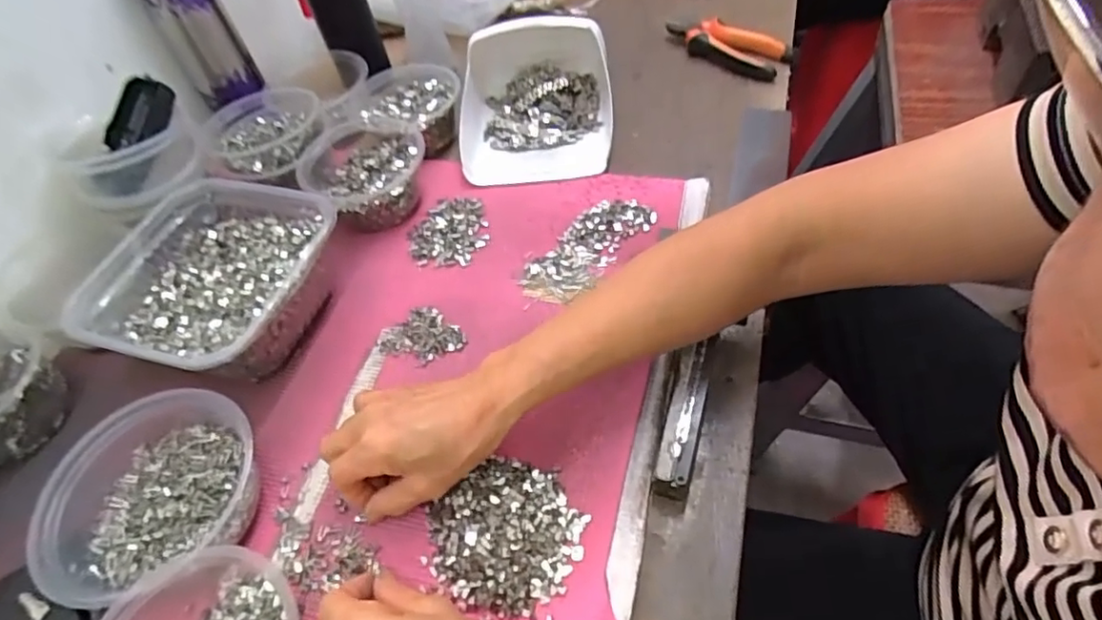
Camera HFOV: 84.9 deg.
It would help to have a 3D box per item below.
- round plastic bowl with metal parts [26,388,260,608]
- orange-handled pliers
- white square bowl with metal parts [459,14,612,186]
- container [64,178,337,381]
[{"bbox_3d":[-0.270,0.125,0.402,0.141,0.067,0.134,-21,54,-7],"label":"round plastic bowl with metal parts"},{"bbox_3d":[0.199,-0.304,0.689,0.144,0.031,0.043,33,65,30],"label":"orange-handled pliers"},{"bbox_3d":[-0.019,-0.218,0.612,0.157,0.077,0.165,-5,54,5],"label":"white square bowl with metal parts"},{"bbox_3d":[-0.282,-0.023,0.505,0.183,0.064,0.176,13,56,19],"label":"container"}]

